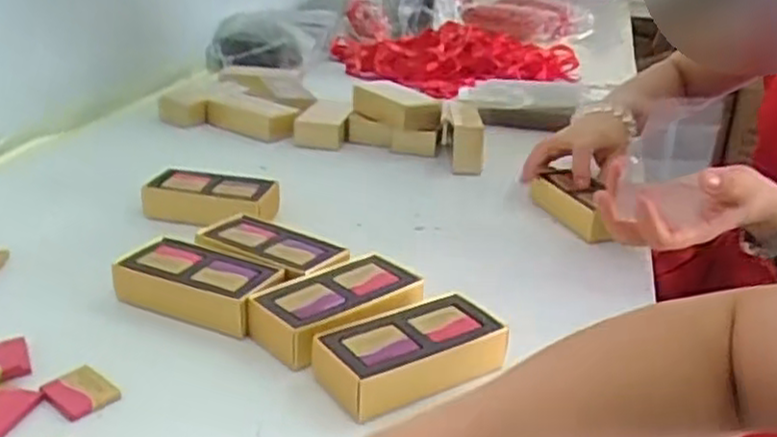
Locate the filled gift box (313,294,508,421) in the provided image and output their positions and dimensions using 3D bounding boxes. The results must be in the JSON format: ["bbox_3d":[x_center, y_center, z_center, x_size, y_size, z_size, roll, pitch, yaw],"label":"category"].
[{"bbox_3d":[0.015,0.090,0.473,0.121,0.036,0.066,-14,28,-32],"label":"filled gift box"}]

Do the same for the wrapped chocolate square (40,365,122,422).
[{"bbox_3d":[-0.185,0.103,0.444,0.037,0.005,0.031,19,28,34],"label":"wrapped chocolate square"}]

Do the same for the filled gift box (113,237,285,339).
[{"bbox_3d":[-0.138,0.048,0.545,0.111,0.034,0.057,10,25,19],"label":"filled gift box"}]

